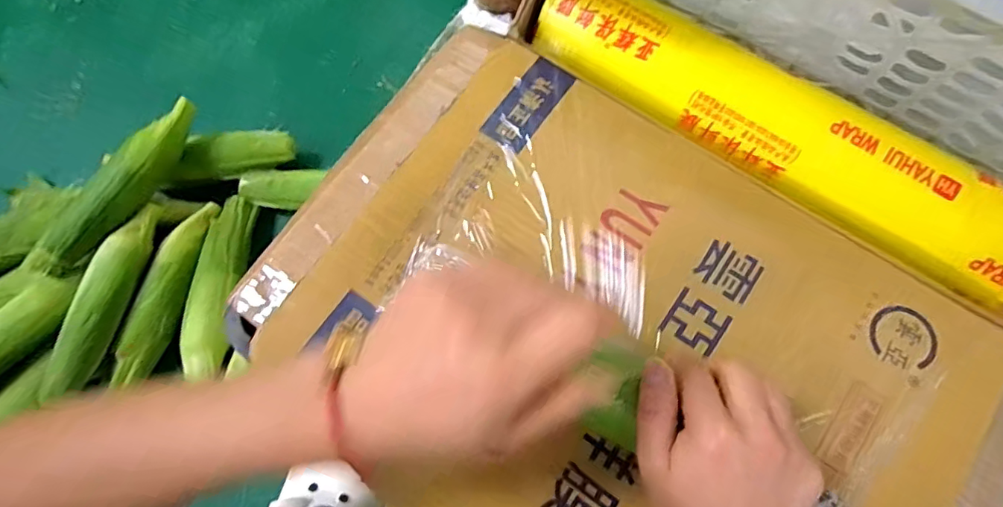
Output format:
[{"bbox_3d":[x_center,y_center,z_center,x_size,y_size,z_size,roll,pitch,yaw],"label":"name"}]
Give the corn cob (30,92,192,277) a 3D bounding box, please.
[{"bbox_3d":[-0.444,-0.081,0.609,0.055,0.044,0.247,30,77,8],"label":"corn cob"}]

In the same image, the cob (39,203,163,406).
[{"bbox_3d":[-0.454,0.051,0.609,0.049,0.043,0.229,16,75,5],"label":"cob"}]

